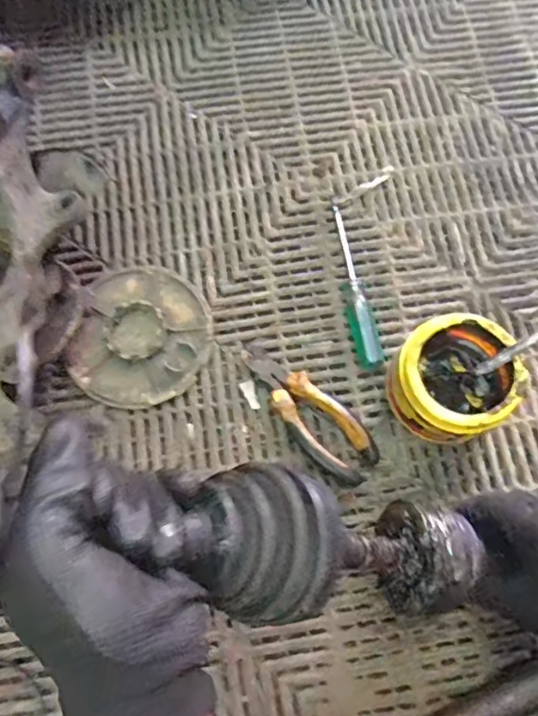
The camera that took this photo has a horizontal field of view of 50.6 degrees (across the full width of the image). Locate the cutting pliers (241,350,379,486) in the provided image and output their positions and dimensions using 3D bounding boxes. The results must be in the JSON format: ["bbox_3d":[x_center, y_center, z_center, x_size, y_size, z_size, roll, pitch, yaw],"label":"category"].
[{"bbox_3d":[0.033,0.051,0.526,0.151,0.023,0.054,41,78,10],"label":"cutting pliers"}]

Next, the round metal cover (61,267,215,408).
[{"bbox_3d":[-0.120,-0.021,0.546,0.125,0.020,0.134,0,74,0],"label":"round metal cover"}]

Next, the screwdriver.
[{"bbox_3d":[0.082,-0.070,0.558,0.028,0.024,0.169,-13,74,-4],"label":"screwdriver"}]

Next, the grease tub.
[{"bbox_3d":[0.165,0.019,0.513,0.107,0.072,0.100,0,74,0],"label":"grease tub"}]

